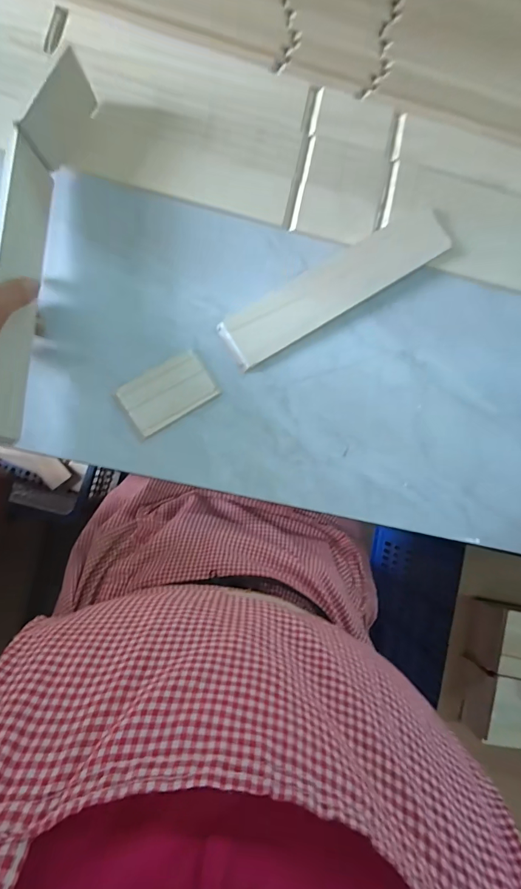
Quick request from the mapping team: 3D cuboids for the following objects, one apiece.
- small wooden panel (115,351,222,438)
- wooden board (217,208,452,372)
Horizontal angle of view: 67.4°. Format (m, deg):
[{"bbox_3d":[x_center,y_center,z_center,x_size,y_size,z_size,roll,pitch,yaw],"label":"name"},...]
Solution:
[{"bbox_3d":[-0.094,-0.052,0.399,0.090,0.004,0.055,-31,89,-8],"label":"small wooden panel"},{"bbox_3d":[0.085,-0.174,0.422,0.274,0.016,0.061,-32,90,-8],"label":"wooden board"}]

